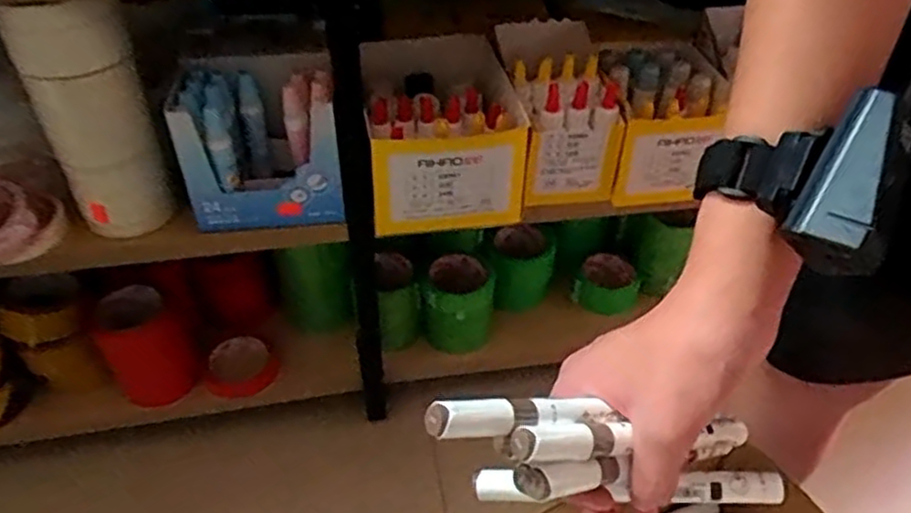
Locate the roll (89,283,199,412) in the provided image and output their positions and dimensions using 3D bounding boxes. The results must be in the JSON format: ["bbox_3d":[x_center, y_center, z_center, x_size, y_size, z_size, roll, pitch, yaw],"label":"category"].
[{"bbox_3d":[-0.385,0.110,0.885,0.099,0.141,0.080,-24,48,-27],"label":"roll"}]

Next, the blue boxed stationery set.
[{"bbox_3d":[-0.201,-0.115,0.730,0.150,0.139,0.100,-9,42,-12],"label":"blue boxed stationery set"}]

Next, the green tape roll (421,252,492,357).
[{"bbox_3d":[0.001,0.073,0.981,0.088,0.129,0.087,1,41,-1],"label":"green tape roll"}]

